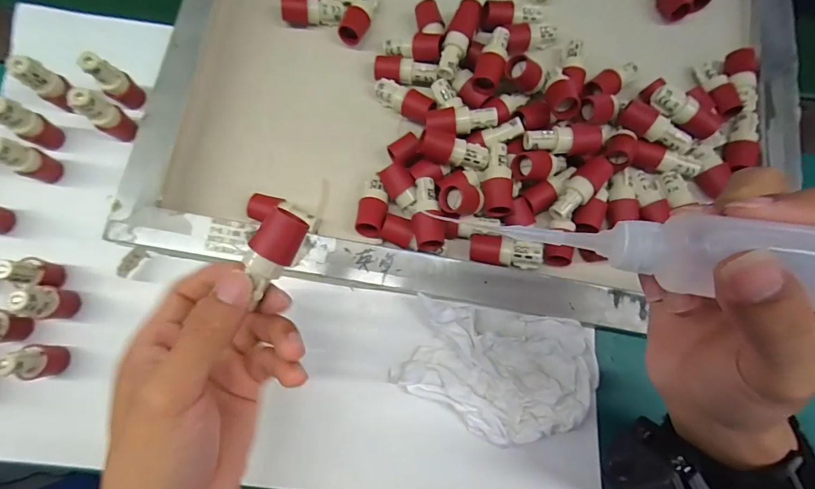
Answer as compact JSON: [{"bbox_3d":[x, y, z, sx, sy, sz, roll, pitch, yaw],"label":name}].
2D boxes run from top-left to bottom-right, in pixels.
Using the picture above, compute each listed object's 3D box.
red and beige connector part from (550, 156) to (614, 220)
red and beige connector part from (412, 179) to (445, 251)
[{"bbox_3d":[0.131,-0.042,0.301,0.021,0.020,0.057,44,80,8],"label":"red and beige connector part"},{"bbox_3d":[0.014,-0.021,0.291,0.020,0.021,0.055,-4,77,-2],"label":"red and beige connector part"}]

